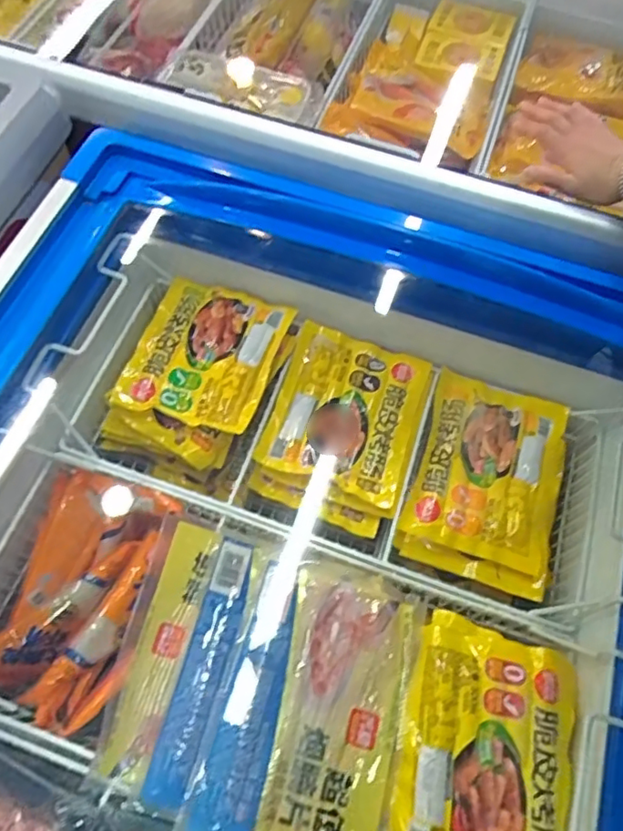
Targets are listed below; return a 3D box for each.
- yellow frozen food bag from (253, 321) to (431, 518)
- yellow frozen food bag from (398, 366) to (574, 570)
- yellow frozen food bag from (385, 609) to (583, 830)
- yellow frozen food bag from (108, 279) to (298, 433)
[{"bbox_3d":[0.043,-0.006,0.741,0.178,0.019,0.200,18,65,6],"label":"yellow frozen food bag"},{"bbox_3d":[0.216,0.062,0.731,0.173,0.028,0.220,18,65,6],"label":"yellow frozen food bag"},{"bbox_3d":[0.165,0.318,0.555,0.161,0.030,0.224,18,65,6],"label":"yellow frozen food bag"},{"bbox_3d":[-0.132,-0.076,0.747,0.175,0.039,0.206,18,65,6],"label":"yellow frozen food bag"}]

